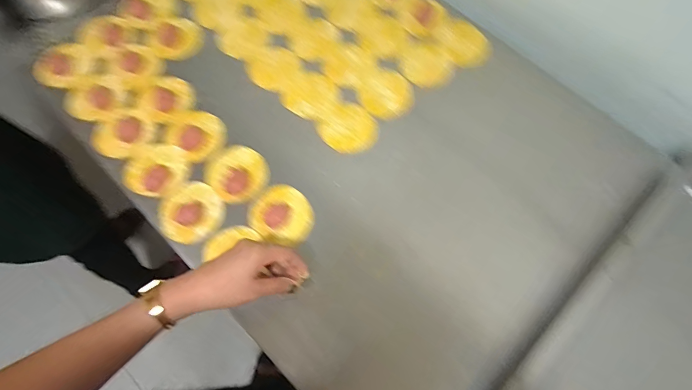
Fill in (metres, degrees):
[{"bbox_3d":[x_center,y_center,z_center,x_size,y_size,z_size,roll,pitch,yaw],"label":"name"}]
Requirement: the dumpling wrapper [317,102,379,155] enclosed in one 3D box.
[{"bbox_3d":[0.004,-0.102,0.588,0.087,0.004,0.082,0,69,-1],"label":"dumpling wrapper"}]

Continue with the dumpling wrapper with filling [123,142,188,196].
[{"bbox_3d":[-0.272,-0.037,0.550,0.080,0.011,0.082,21,70,7],"label":"dumpling wrapper with filling"}]

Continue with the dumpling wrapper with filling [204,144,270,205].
[{"bbox_3d":[-0.156,-0.031,0.558,0.085,0.008,0.082,0,69,-1],"label":"dumpling wrapper with filling"}]

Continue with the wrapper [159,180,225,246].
[{"bbox_3d":[-0.216,0.025,0.534,0.085,0.020,0.084,0,69,-1],"label":"wrapper"}]

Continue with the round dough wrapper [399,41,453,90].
[{"bbox_3d":[0.132,-0.216,0.633,0.080,0.005,0.094,-28,72,-11],"label":"round dough wrapper"}]

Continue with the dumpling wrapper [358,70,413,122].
[{"bbox_3d":[0.065,-0.162,0.611,0.086,0.004,0.088,-42,75,-15],"label":"dumpling wrapper"}]

